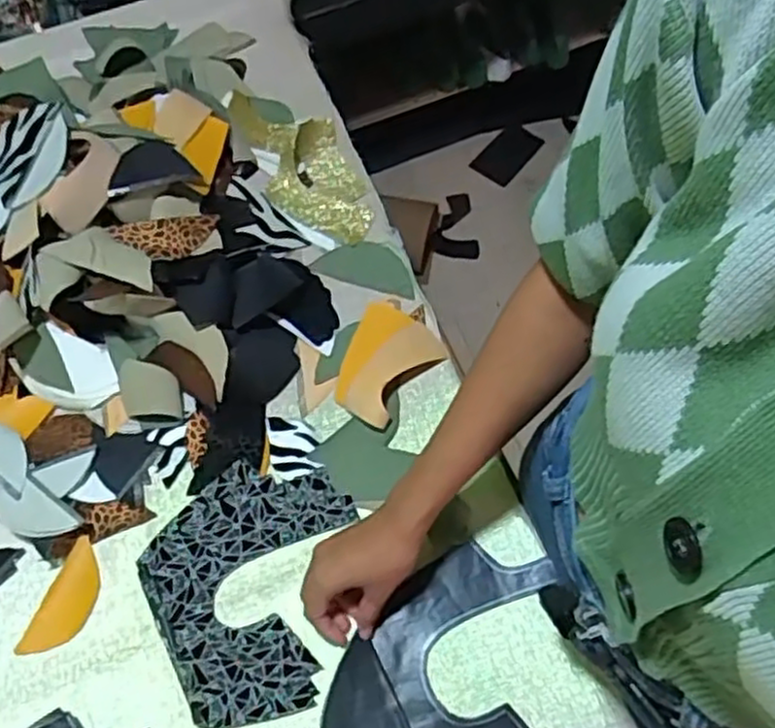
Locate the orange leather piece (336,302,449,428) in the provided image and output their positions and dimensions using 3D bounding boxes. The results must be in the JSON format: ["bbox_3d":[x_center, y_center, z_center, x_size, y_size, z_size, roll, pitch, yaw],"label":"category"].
[{"bbox_3d":[-0.009,-0.005,0.724,0.094,0.027,0.117,36,71,16],"label":"orange leather piece"}]

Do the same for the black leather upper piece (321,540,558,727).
[{"bbox_3d":[0.043,0.244,0.603,0.181,0.013,0.176,0,65,2],"label":"black leather upper piece"}]

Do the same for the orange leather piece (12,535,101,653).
[{"bbox_3d":[-0.281,0.210,0.650,0.043,0.011,0.104,22,68,11],"label":"orange leather piece"}]

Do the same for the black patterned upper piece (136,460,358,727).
[{"bbox_3d":[-0.131,0.193,0.643,0.167,0.005,0.213,11,66,7],"label":"black patterned upper piece"}]

